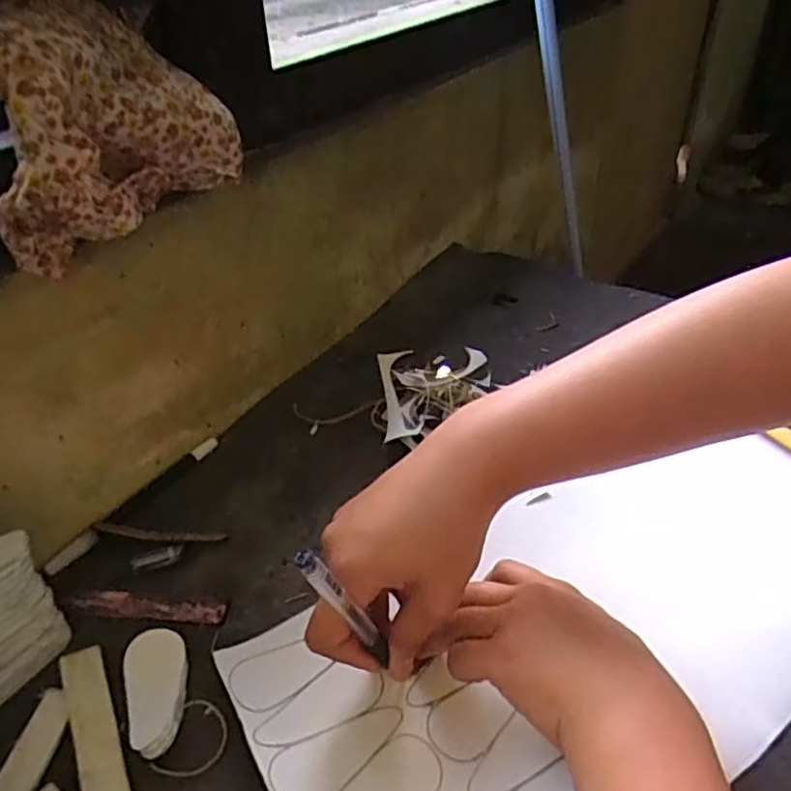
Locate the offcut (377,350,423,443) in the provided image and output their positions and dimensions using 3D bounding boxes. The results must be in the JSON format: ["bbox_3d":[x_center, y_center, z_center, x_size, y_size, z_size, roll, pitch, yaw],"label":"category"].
[{"bbox_3d":[0.002,0.000,0.514,0.028,0.016,0.079,-5,58,-6],"label":"offcut"}]

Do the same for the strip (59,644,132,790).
[{"bbox_3d":[-0.154,0.175,0.336,0.021,0.004,0.107,-20,40,-21],"label":"strip"}]

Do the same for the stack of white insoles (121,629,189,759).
[{"bbox_3d":[-0.129,0.159,0.351,0.034,0.009,0.068,-12,38,-12],"label":"stack of white insoles"}]

